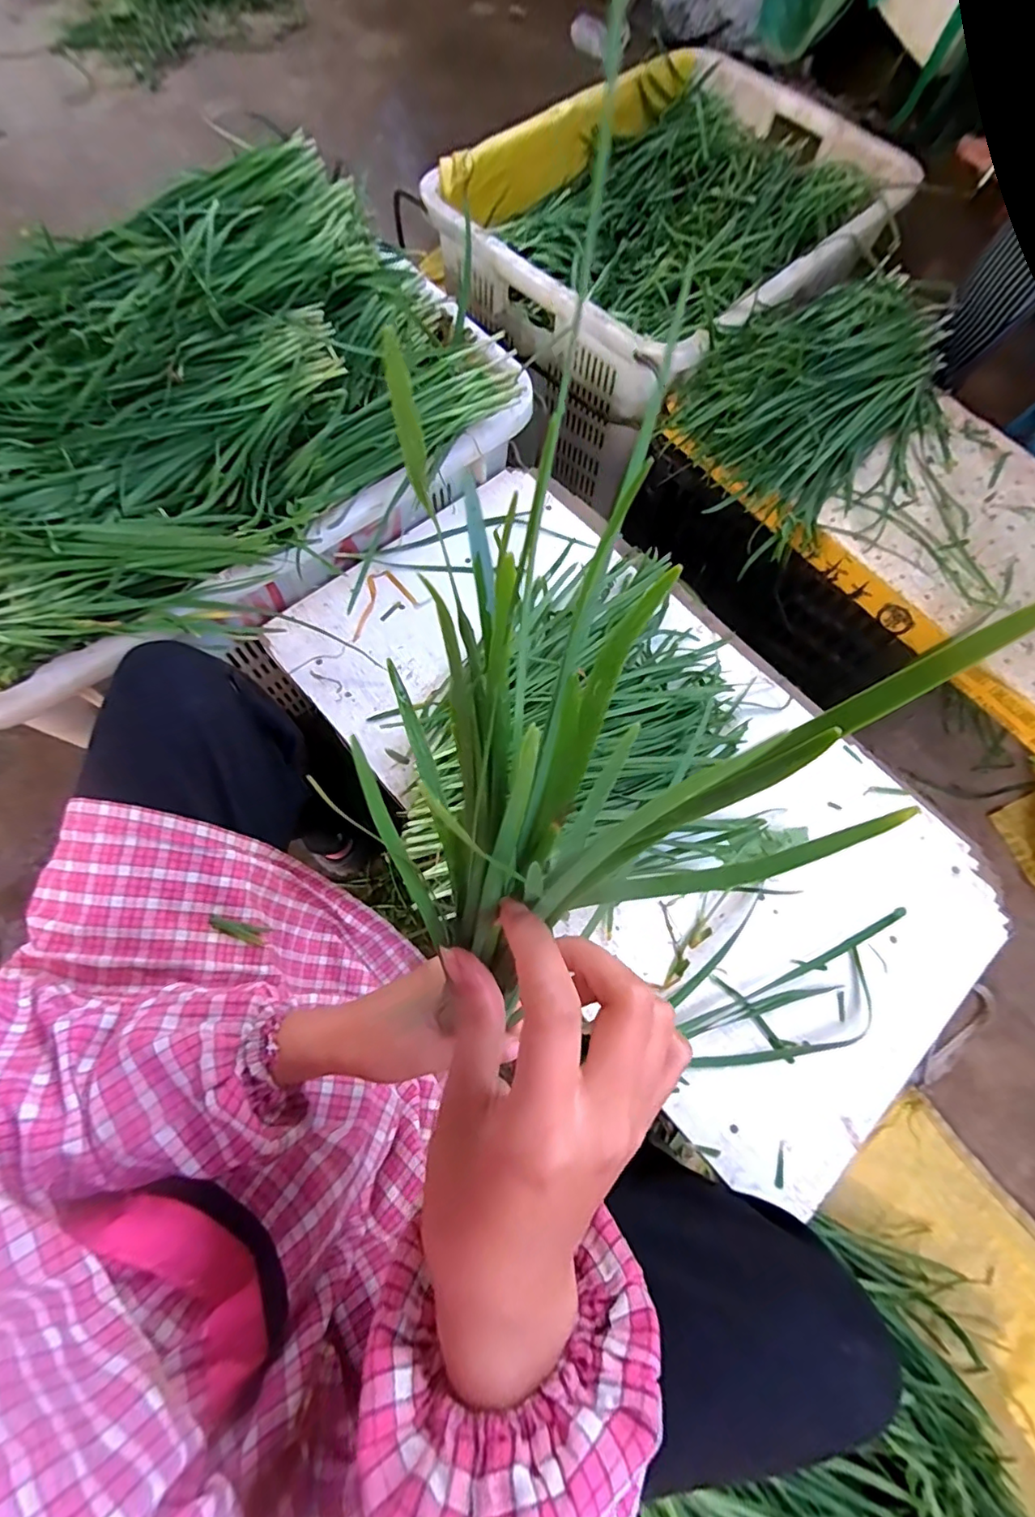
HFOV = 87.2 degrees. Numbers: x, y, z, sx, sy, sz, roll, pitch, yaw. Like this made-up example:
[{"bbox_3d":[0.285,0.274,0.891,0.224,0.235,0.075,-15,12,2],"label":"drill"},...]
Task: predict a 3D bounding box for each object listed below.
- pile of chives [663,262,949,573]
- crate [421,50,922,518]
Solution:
[{"bbox_3d":[0.381,-0.448,0.679,0.374,0.064,0.257,-33,75,-11],"label":"pile of chives"},{"bbox_3d":[0.241,-0.789,0.875,0.460,0.258,0.667,42,76,11],"label":"crate"}]

